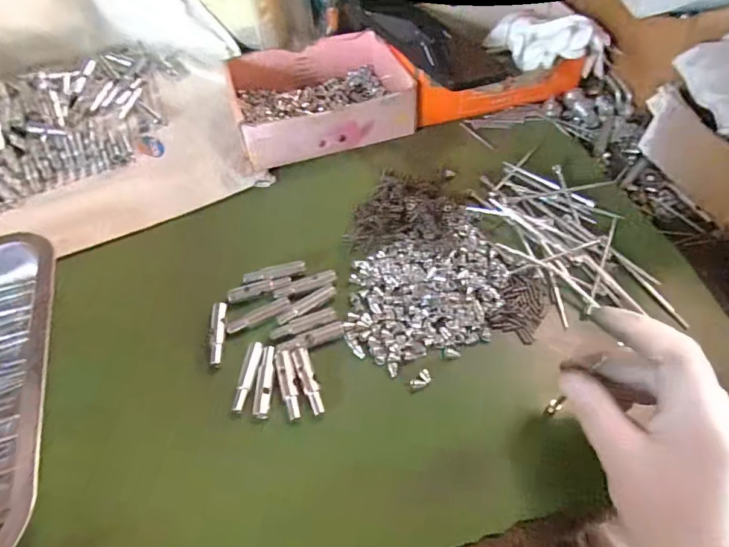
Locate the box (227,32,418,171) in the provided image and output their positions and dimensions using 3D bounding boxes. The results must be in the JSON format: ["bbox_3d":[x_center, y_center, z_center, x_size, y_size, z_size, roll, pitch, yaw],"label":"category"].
[{"bbox_3d":[-0.047,-0.192,0.466,0.170,0.055,0.143,-15,57,-8],"label":"box"}]

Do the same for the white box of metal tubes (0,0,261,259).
[{"bbox_3d":[-0.341,-0.197,0.457,0.383,0.101,0.356,-21,58,-12],"label":"white box of metal tubes"}]

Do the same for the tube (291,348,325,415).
[{"bbox_3d":[-0.040,0.076,0.316,0.011,0.006,0.050,-18,57,-10],"label":"tube"}]

